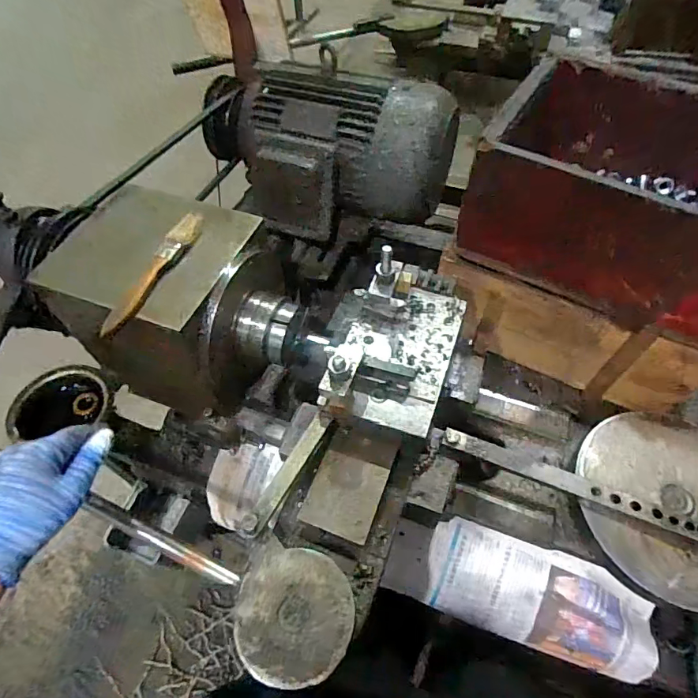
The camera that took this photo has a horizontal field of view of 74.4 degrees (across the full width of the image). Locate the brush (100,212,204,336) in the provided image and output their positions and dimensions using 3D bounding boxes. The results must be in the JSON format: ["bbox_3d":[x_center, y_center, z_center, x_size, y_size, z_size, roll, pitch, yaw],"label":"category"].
[{"bbox_3d":[-0.179,-0.074,0.423,0.023,0.015,0.150,18,57,14],"label":"brush"}]

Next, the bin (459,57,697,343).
[{"bbox_3d":[0.344,-0.186,0.537,0.352,0.169,0.249,26,59,18],"label":"bin"}]

